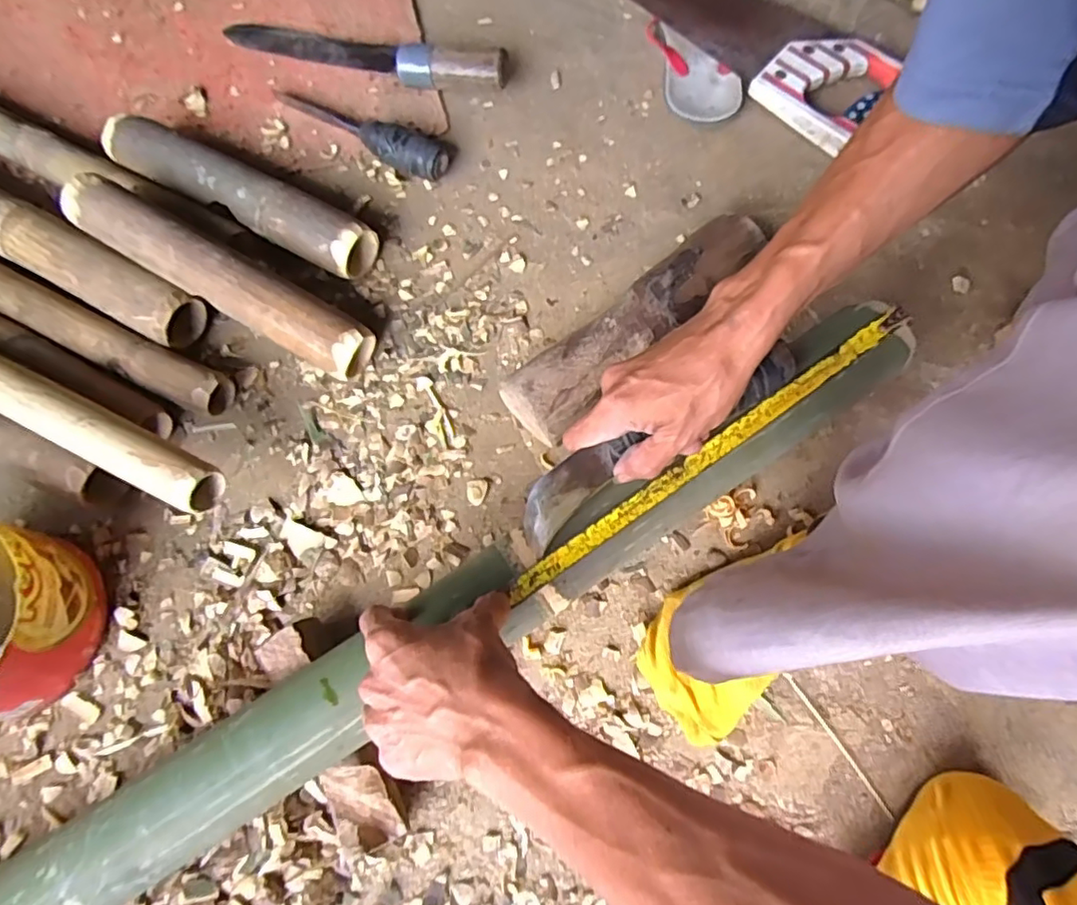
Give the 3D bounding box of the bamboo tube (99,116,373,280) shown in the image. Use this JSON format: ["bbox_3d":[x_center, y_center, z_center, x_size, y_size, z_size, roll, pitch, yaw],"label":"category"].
[{"bbox_3d":[-0.285,-0.246,0.595,0.278,0.055,0.055,27,75,9],"label":"bamboo tube"}]

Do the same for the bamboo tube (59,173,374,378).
[{"bbox_3d":[-0.274,-0.150,0.540,0.274,0.041,0.049,30,76,-3],"label":"bamboo tube"}]

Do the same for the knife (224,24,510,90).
[{"bbox_3d":[-0.187,-0.429,0.658,0.330,0.050,0.048,16,74,6],"label":"knife"}]

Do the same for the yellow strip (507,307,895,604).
[{"bbox_3d":[0.117,-0.001,0.423,0.324,0.004,0.015,-35,75,-5],"label":"yellow strip"}]

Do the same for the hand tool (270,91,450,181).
[{"bbox_3d":[-0.178,-0.333,0.637,0.206,0.034,0.039,35,77,11],"label":"hand tool"}]

